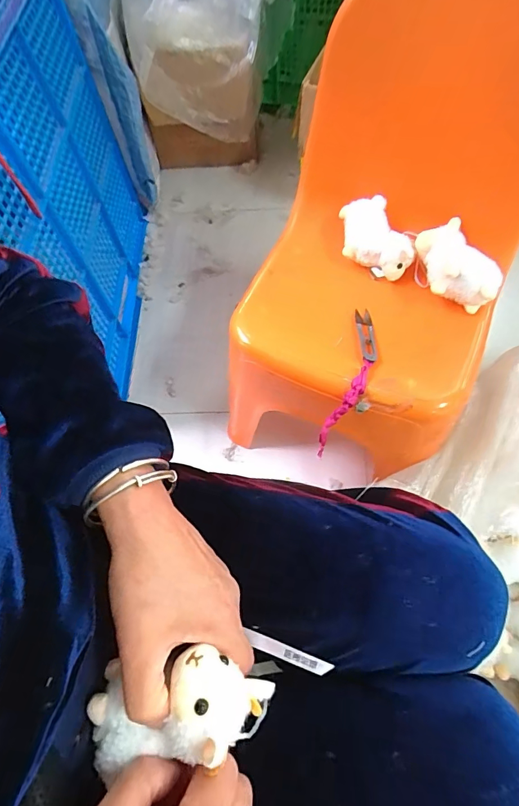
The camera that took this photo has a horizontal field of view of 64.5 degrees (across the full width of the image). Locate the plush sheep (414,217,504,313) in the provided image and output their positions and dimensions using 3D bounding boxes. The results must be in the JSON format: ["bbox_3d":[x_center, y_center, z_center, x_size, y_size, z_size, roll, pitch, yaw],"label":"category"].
[{"bbox_3d":[0.262,-0.181,0.562,0.069,0.066,0.124,-16,65,-4],"label":"plush sheep"}]

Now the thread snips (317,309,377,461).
[{"bbox_3d":[0.121,-0.033,0.535,0.039,0.064,0.210,16,67,11],"label":"thread snips"}]

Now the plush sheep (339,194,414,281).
[{"bbox_3d":[0.168,-0.240,0.596,0.122,0.065,0.069,27,69,15],"label":"plush sheep"}]

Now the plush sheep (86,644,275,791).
[{"bbox_3d":[-0.050,0.183,0.248,0.105,0.046,0.054,-14,64,1],"label":"plush sheep"}]

